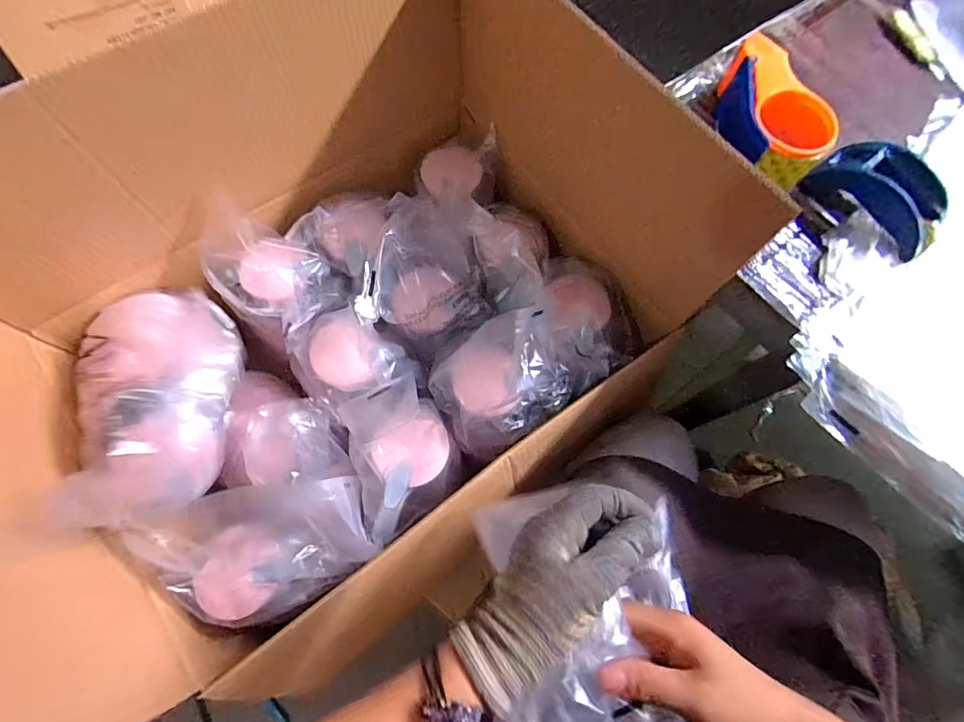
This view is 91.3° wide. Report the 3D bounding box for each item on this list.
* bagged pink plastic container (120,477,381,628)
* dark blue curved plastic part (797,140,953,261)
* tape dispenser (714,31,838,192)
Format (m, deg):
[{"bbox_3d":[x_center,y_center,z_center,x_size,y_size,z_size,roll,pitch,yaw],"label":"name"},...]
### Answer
[{"bbox_3d":[-0.217,0.191,0.479,0.192,0.102,0.120,-20,72,-9],"label":"bagged pink plastic container"},{"bbox_3d":[0.393,-0.160,0.474,0.075,0.064,0.127,-41,77,-15],"label":"dark blue curved plastic part"},{"bbox_3d":[0.301,-0.253,0.482,0.085,0.054,0.149,5,70,-1],"label":"tape dispenser"}]

